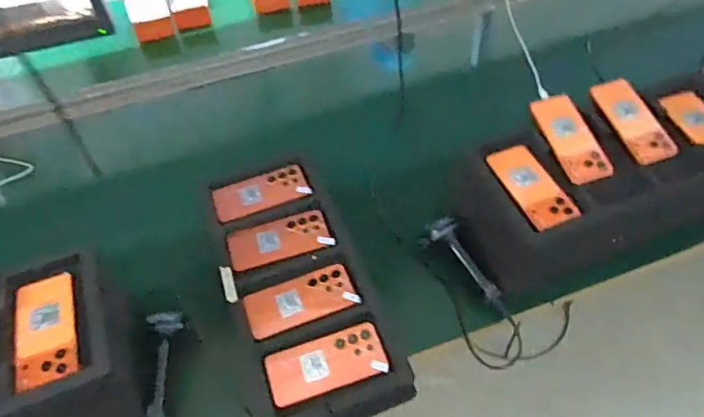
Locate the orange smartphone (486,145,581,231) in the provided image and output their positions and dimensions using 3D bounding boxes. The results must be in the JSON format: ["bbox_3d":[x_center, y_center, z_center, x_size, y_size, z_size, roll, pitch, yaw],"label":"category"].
[{"bbox_3d":[0.285,-0.038,0.823,0.072,0.015,0.156,-21,54,-12],"label":"orange smartphone"}]

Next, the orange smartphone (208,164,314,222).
[{"bbox_3d":[-0.169,-0.034,0.957,0.176,0.013,0.087,-18,53,-10],"label":"orange smartphone"}]

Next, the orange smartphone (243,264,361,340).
[{"bbox_3d":[-0.082,0.145,0.825,0.170,0.014,0.077,-17,53,-10],"label":"orange smartphone"}]

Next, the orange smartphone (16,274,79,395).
[{"bbox_3d":[-0.415,0.159,0.703,0.078,0.016,0.164,-18,53,-10],"label":"orange smartphone"}]

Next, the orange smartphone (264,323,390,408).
[{"bbox_3d":[-0.038,0.226,0.757,0.171,0.013,0.085,-15,53,-8],"label":"orange smartphone"}]

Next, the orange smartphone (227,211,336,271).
[{"bbox_3d":[-0.124,0.053,0.891,0.172,0.009,0.078,-15,53,-8],"label":"orange smartphone"}]

